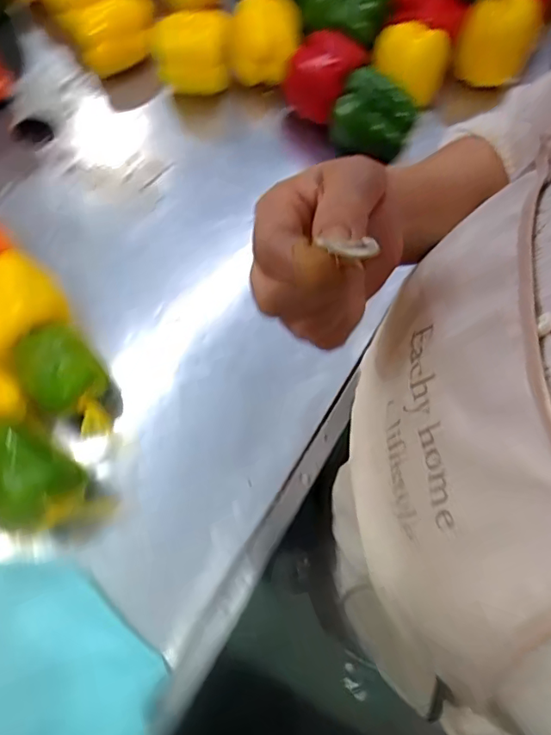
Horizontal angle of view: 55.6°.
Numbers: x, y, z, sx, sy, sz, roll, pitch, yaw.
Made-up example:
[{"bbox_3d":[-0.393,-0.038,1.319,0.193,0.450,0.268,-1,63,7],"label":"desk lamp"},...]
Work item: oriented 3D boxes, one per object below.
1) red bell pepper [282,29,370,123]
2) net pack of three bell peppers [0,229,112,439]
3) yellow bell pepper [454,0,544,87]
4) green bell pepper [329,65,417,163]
[{"bbox_3d":[0.061,-0.372,0.669,0.097,0.065,0.081,15,68,3],"label":"red bell pepper"},{"bbox_3d":[-0.256,-0.046,0.544,0.086,0.087,0.262,-41,75,-17],"label":"net pack of three bell peppers"},{"bbox_3d":[0.298,-0.441,0.703,0.094,0.098,0.075,28,70,9],"label":"yellow bell pepper"},{"bbox_3d":[0.126,-0.323,0.666,0.100,0.069,0.081,19,69,5],"label":"green bell pepper"}]

